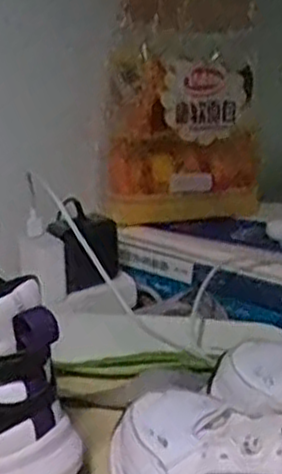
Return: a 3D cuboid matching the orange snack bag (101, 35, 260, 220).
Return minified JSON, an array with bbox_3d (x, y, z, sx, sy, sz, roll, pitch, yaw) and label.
[{"bbox_3d":[0.047,-0.115,0.831,0.176,0.178,0.075,-4,20,-8],"label":"orange snack bag"}]

